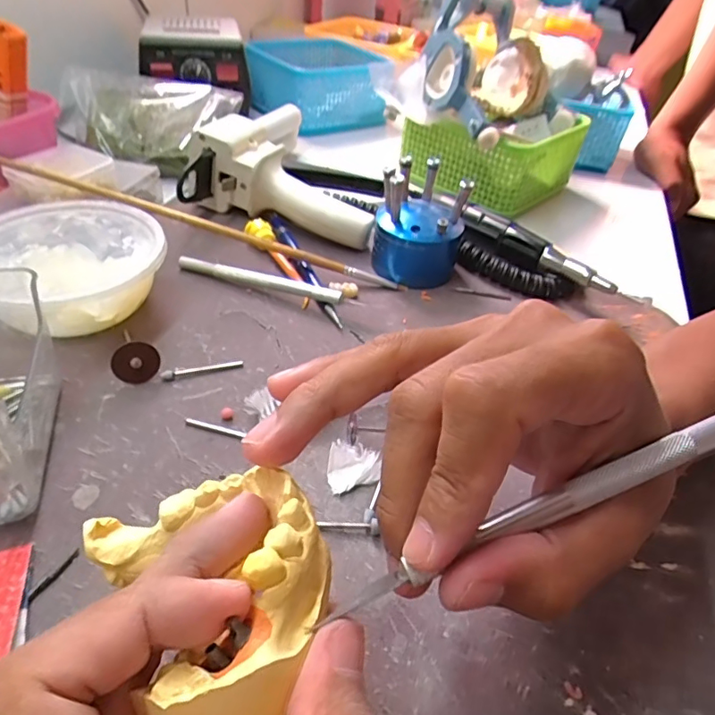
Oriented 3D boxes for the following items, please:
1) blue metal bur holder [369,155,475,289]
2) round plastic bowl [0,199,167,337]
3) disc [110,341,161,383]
[{"bbox_3d":[0.042,-0.092,0.354,0.058,0.067,0.057,10,42,6],"label":"blue metal bur holder"},{"bbox_3d":[-0.161,-0.047,0.298,0.099,0.045,0.099,3,42,-2],"label":"round plastic bowl"},{"bbox_3d":[-0.112,0.003,0.264,0.022,0.022,0.004,-53,35,-1],"label":"disc"}]

